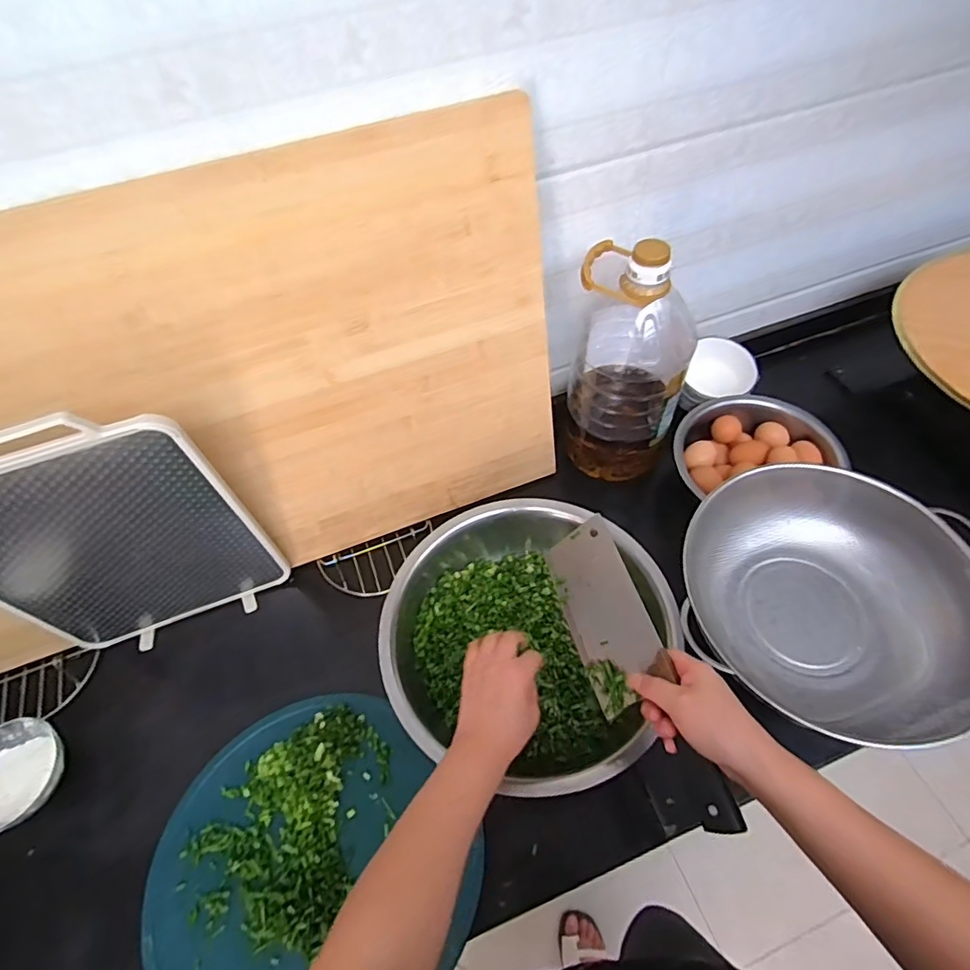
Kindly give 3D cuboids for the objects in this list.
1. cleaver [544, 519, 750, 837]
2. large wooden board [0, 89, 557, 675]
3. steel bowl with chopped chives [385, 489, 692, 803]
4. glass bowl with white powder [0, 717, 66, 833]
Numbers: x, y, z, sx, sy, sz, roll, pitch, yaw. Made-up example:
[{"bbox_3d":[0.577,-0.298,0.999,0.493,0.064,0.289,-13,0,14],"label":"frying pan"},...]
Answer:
[{"bbox_3d":[0.130,0.165,0.507,0.085,0.017,0.285,-42,48,29],"label":"cleaver"},{"bbox_3d":[-0.329,-0.056,0.626,0.874,0.506,0.031,-20,45,-10],"label":"large wooden board"},{"bbox_3d":[0.049,0.186,0.681,0.328,0.115,0.332,-2,55,3],"label":"steel bowl with chopped chives"},{"bbox_3d":[-0.555,0.347,0.643,0.122,0.052,0.114,-2,55,3],"label":"glass bowl with white powder"}]

